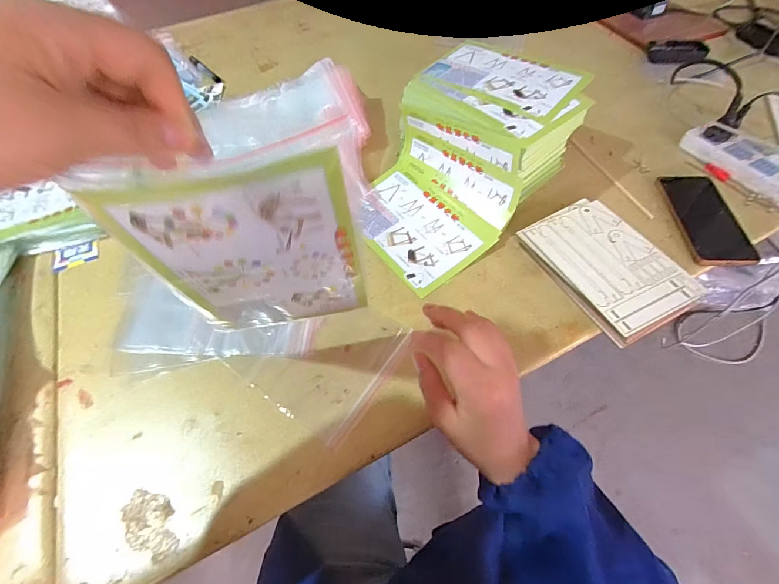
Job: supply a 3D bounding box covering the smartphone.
[{"bbox_3d":[0.439,-0.104,0.502,0.074,0.016,0.170,1,57,6],"label":"smartphone"}]

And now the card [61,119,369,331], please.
[{"bbox_3d":[-0.090,-0.022,0.272,0.146,0.215,0.009,-12,65,-8],"label":"card"}]

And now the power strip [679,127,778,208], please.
[{"bbox_3d":[0.543,-0.193,0.544,0.078,0.033,0.190,-28,60,-15],"label":"power strip"}]

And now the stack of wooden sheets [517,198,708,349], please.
[{"bbox_3d":[0.274,-0.034,0.465,0.130,0.032,0.191,-24,60,-14],"label":"stack of wooden sheets"}]

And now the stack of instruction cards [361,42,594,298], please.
[{"bbox_3d":[0.091,-0.189,0.512,0.217,0.128,0.332,36,65,22],"label":"stack of instruction cards"}]

